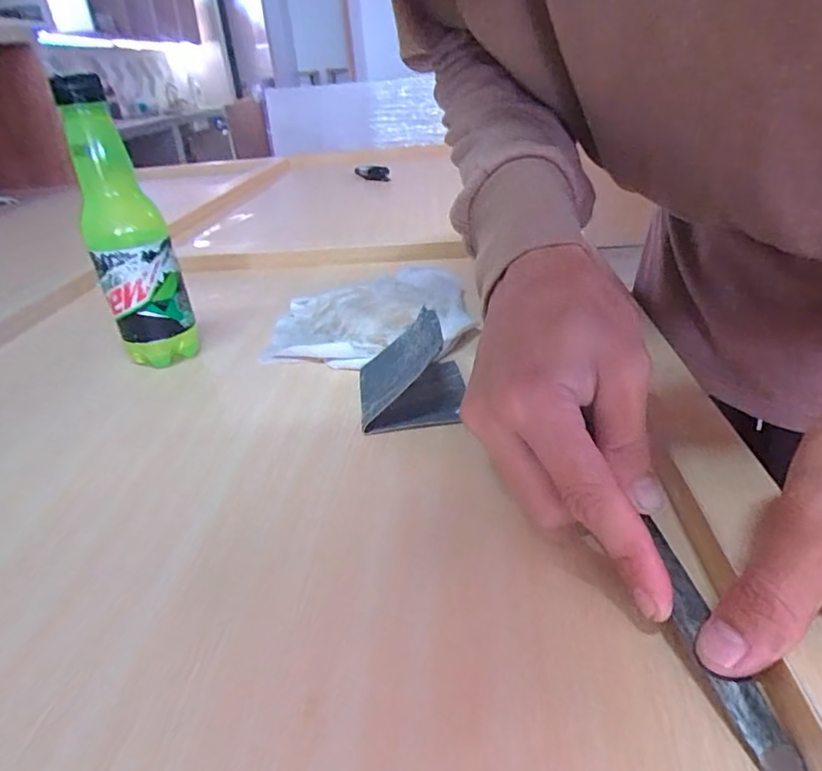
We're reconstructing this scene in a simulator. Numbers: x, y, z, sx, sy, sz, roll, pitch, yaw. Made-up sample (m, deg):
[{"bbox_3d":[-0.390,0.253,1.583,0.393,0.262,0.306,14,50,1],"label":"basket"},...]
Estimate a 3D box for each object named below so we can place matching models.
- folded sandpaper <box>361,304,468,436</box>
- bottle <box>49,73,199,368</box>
[{"bbox_3d":[-0.003,-0.010,0.347,0.066,0.051,0.083,-6,30,-2],"label":"folded sandpaper"},{"bbox_3d":[-0.203,-0.107,0.389,0.051,0.194,0.050,-17,32,-20],"label":"bottle"}]

